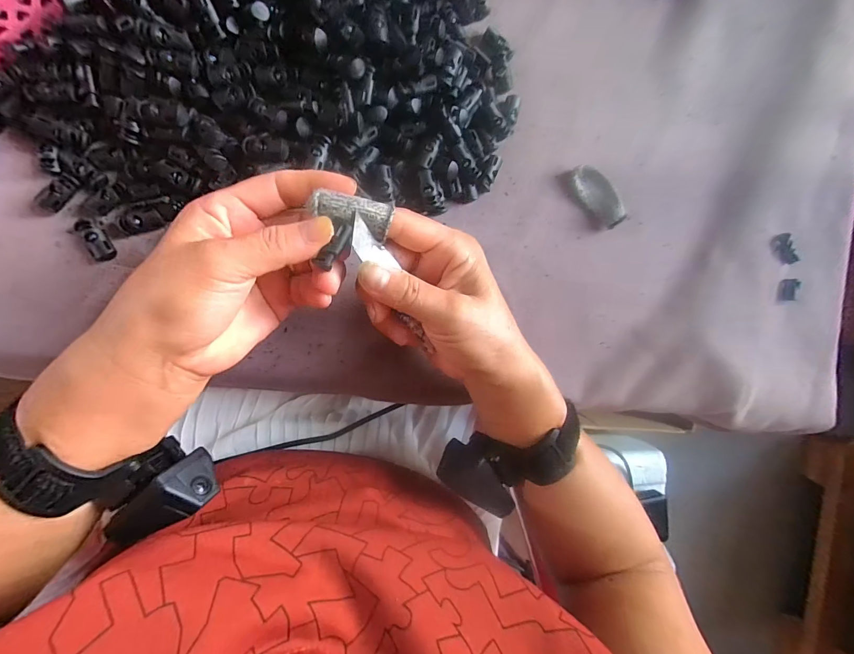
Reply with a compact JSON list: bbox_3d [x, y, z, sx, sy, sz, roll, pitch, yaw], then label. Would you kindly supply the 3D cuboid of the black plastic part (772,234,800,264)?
[{"bbox_3d":[0.319,-0.068,0.342,0.020,0.004,0.029,-31,96,-7],"label":"black plastic part"}]

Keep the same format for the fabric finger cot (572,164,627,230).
[{"bbox_3d":[0.138,-0.106,0.313,0.023,0.012,0.054,-38,97,-6],"label":"fabric finger cot"}]

